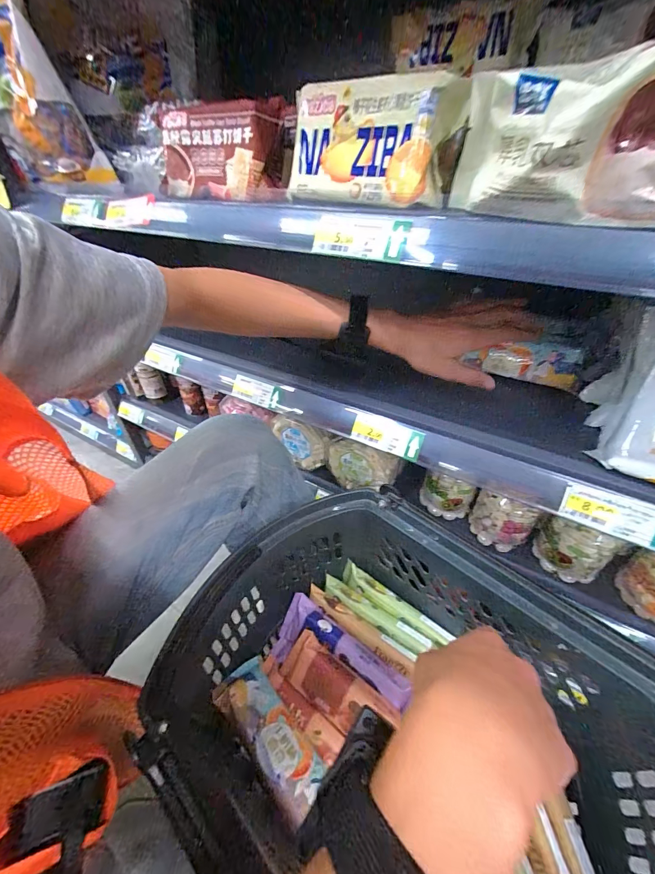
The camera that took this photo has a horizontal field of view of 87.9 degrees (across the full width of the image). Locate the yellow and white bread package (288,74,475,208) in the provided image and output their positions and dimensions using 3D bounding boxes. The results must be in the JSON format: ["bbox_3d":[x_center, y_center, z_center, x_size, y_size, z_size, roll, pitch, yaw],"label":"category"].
[{"bbox_3d":[0.037,-0.279,0.326,0.174,0.088,0.038,23,46,26],"label":"yellow and white bread package"}]

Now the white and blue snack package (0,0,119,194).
[{"bbox_3d":[-0.433,-0.481,0.479,0.198,0.216,0.038,10,41,13],"label":"white and blue snack package"}]

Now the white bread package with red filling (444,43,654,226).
[{"bbox_3d":[0.194,-0.203,0.237,0.201,0.085,0.045,19,45,22],"label":"white bread package with red filling"}]

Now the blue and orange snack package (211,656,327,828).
[{"bbox_3d":[-0.069,0.343,0.402,0.157,0.039,0.061,31,50,32],"label":"blue and orange snack package"}]

